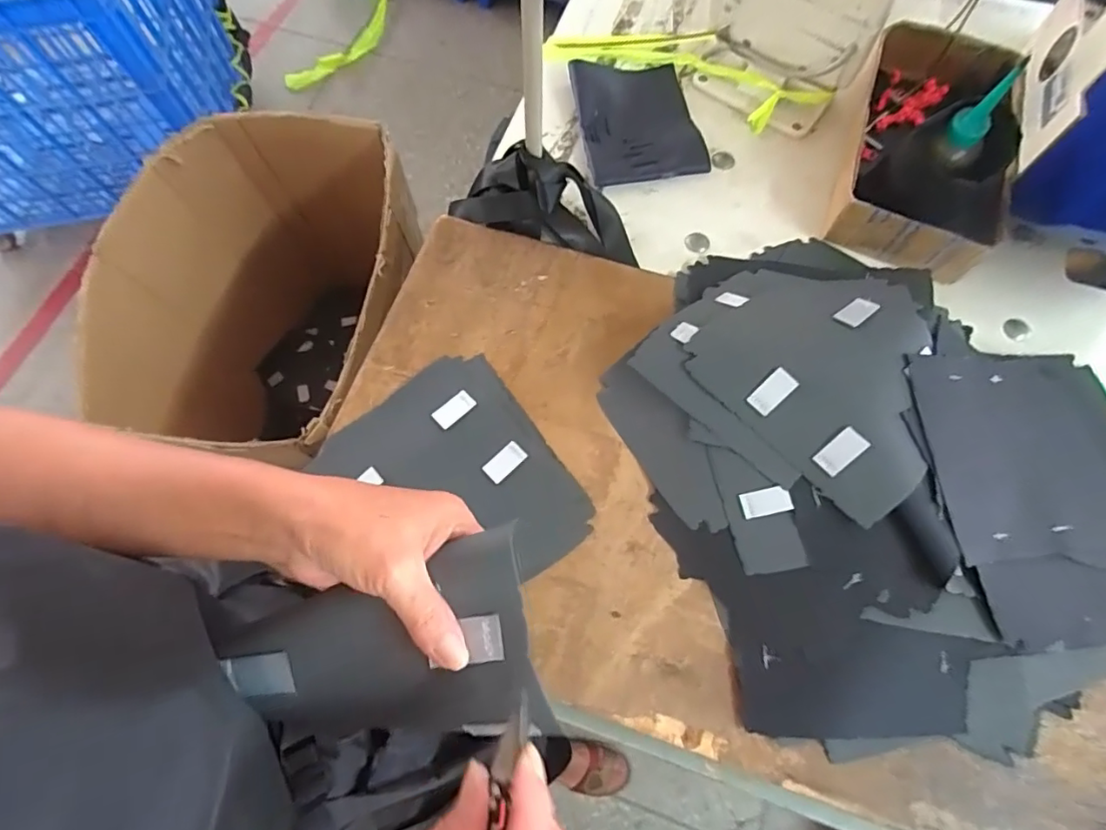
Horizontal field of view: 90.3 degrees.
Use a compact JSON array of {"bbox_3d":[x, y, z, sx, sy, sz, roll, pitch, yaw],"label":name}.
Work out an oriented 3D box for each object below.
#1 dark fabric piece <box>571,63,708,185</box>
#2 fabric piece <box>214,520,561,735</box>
[{"bbox_3d":[0.093,-0.326,0.603,0.125,0.025,0.162,-10,70,-3],"label":"dark fabric piece"},{"bbox_3d":[-0.082,0.116,0.271,0.143,0.056,0.085,-11,70,-3],"label":"fabric piece"}]

